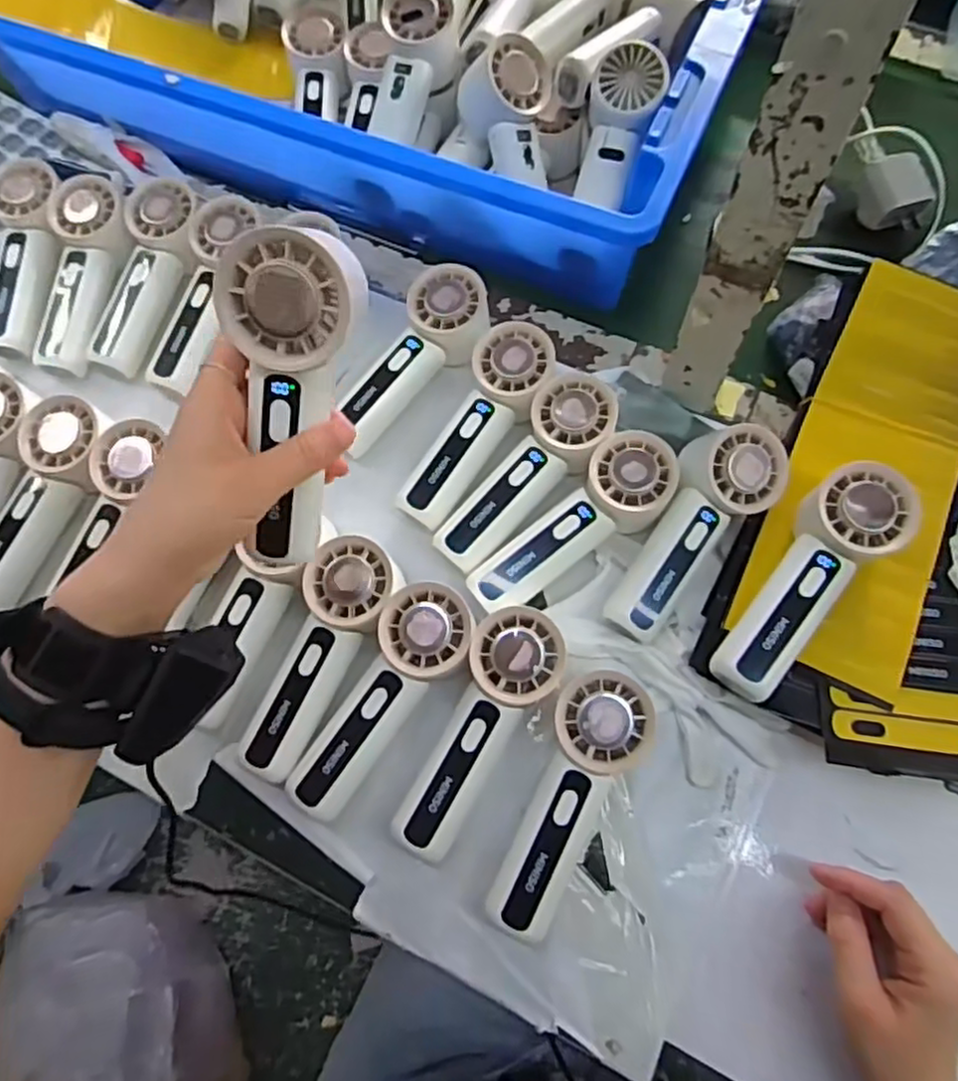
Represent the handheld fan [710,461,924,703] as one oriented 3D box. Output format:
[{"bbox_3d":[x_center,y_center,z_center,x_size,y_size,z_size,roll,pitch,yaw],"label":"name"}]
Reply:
[{"bbox_3d":[0.197,0.023,0.424,0.051,0.042,0.156,37,86,15],"label":"handheld fan"}]

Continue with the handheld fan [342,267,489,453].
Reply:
[{"bbox_3d":[-0.053,-0.132,0.509,0.056,0.050,0.151,36,74,14],"label":"handheld fan"}]

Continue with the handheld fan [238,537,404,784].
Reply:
[{"bbox_3d":[-0.099,0.072,0.440,0.053,0.031,0.154,24,86,10],"label":"handheld fan"}]

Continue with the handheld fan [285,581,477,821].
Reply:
[{"bbox_3d":[-0.057,0.096,0.430,0.054,0.034,0.152,34,91,14],"label":"handheld fan"}]

